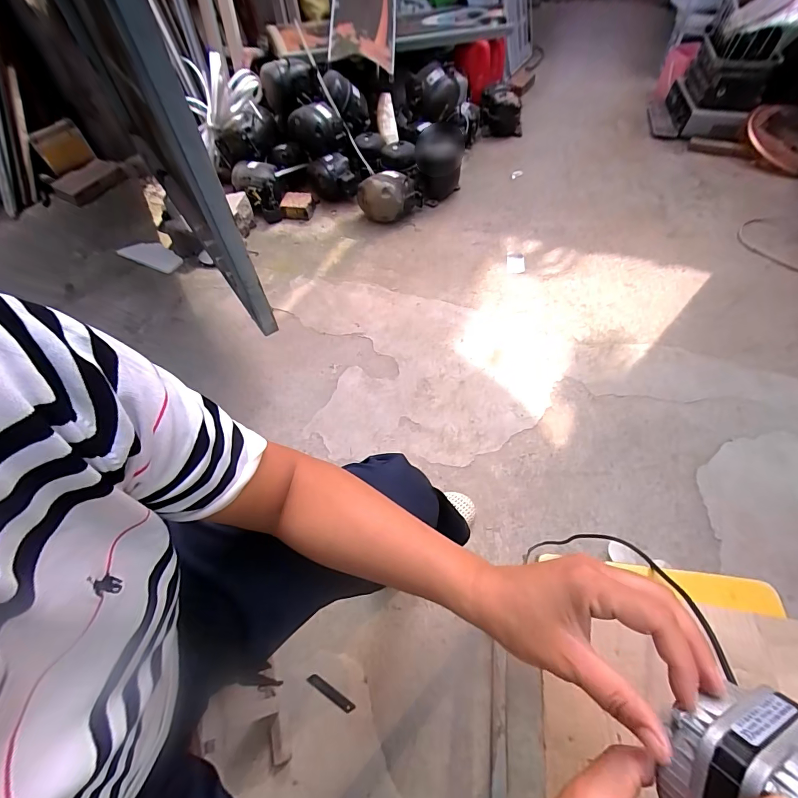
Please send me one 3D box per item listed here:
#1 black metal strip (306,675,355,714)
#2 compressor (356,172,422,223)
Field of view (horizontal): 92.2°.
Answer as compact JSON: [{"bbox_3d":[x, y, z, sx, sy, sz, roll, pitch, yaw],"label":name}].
[{"bbox_3d":[-0.127,0.546,0.711,0.098,0.004,0.017,23,60,20],"label":"black metal strip"},{"bbox_3d":[-0.036,-0.824,1.556,0.262,0.144,0.135,-6,56,-1],"label":"compressor"}]

